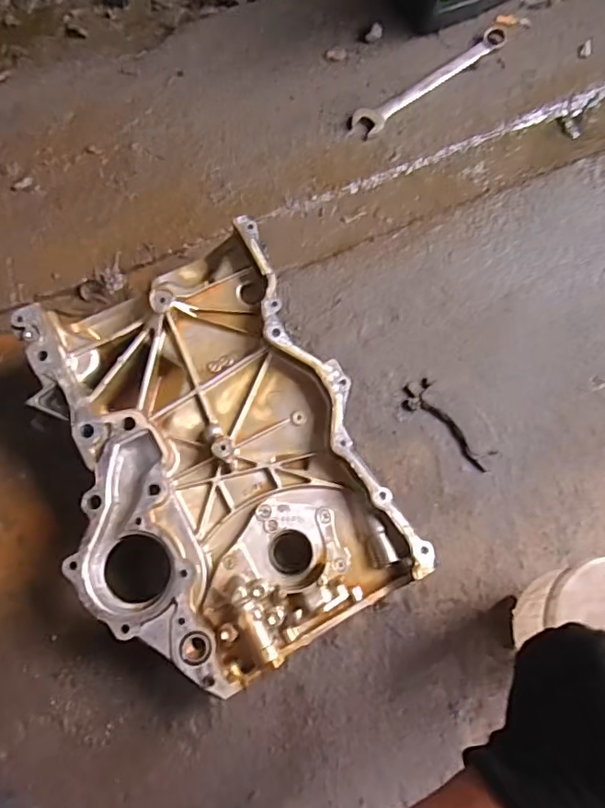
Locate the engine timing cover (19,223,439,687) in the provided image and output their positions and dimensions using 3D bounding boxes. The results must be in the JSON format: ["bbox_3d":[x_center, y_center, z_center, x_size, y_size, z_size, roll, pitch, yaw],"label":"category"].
[{"bbox_3d":[-0.089,0.044,0.537,0.282,0.086,0.400,-24,74,-8],"label":"engine timing cover"}]

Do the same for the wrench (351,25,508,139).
[{"bbox_3d":[0.175,-0.427,0.723,0.258,0.010,0.038,-35,76,-11],"label":"wrench"}]

